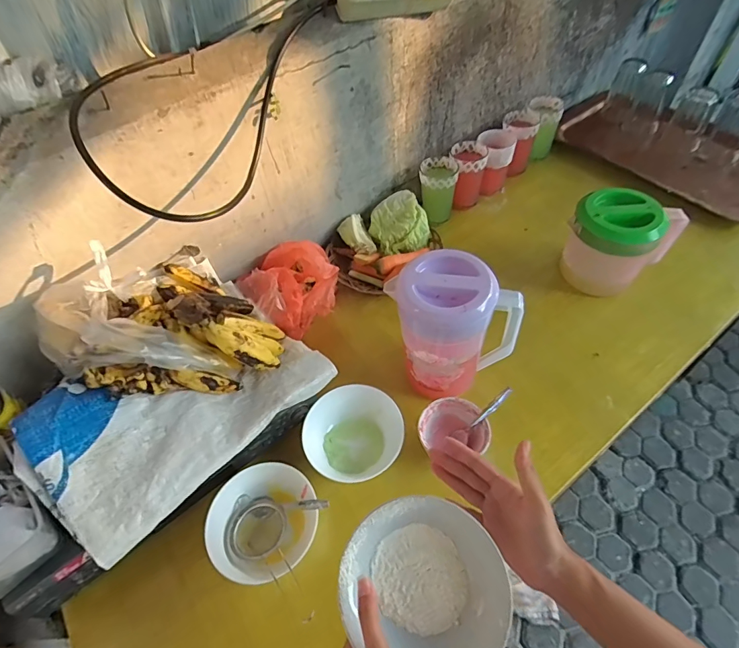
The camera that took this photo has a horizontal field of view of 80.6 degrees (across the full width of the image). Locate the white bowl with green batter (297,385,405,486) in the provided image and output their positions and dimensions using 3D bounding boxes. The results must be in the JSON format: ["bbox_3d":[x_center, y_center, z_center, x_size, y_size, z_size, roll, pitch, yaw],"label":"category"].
[{"bbox_3d":[-0.024,0.167,0.651,0.149,0.051,0.135,-26,56,-13],"label":"white bowl with green batter"}]

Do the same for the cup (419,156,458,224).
[{"bbox_3d":[0.147,-0.280,0.923,0.082,0.114,0.085,2,55,7],"label":"cup"}]

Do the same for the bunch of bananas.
[{"bbox_3d":[-0.237,0.010,0.604,0.208,0.105,0.211,-2,54,3],"label":"bunch of bananas"}]

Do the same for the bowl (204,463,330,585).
[{"bbox_3d":[-0.144,0.266,0.590,0.135,0.056,0.139,-2,54,3],"label":"bowl"}]

